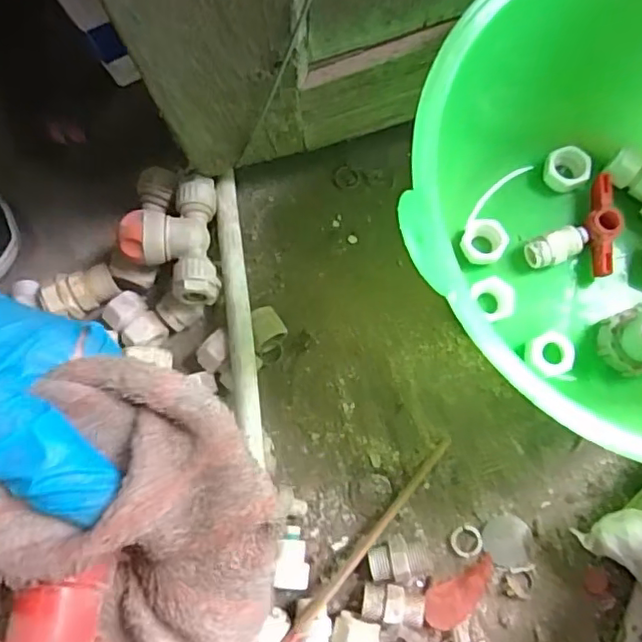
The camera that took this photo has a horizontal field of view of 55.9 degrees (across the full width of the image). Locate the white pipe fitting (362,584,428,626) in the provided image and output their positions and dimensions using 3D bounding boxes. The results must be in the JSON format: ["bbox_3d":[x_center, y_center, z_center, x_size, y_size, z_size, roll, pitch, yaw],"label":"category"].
[{"bbox_3d":[0.049,0.187,0.401,0.043,0.020,0.022,11,80,3],"label":"white pipe fitting"}]

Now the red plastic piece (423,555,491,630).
[{"bbox_3d":[0.094,0.181,0.402,0.057,0.011,0.025,-32,80,-5],"label":"red plastic piece"}]

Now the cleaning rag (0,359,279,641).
[{"bbox_3d":[-0.077,0.067,0.196,0.127,0.071,0.104,19,80,5],"label":"cleaning rag"}]

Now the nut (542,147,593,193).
[{"bbox_3d":[0.184,-0.113,0.453,0.031,0.019,0.031,0,79,1],"label":"nut"}]

